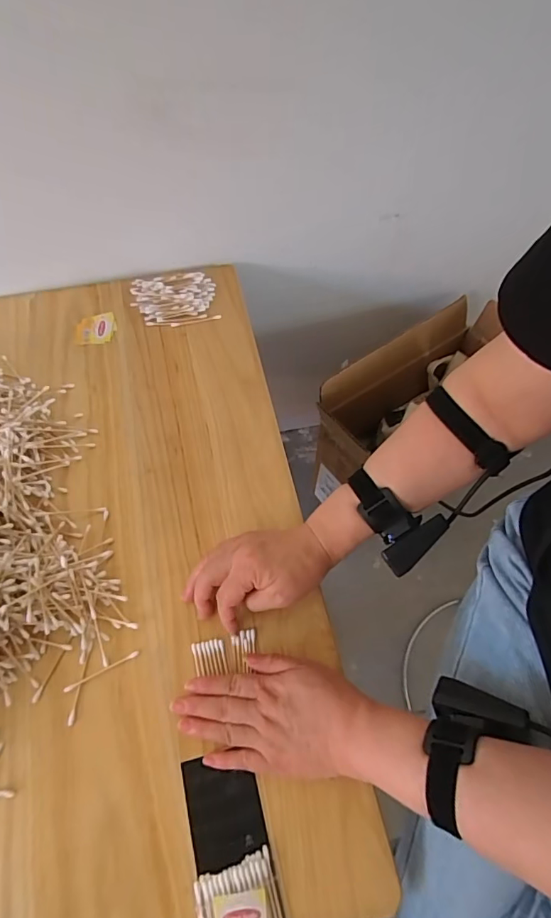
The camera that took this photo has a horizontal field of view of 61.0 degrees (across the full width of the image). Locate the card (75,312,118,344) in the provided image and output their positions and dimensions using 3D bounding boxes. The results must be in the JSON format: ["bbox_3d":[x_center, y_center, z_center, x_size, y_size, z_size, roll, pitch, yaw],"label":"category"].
[{"bbox_3d":[-0.252,-0.184,0.656,0.054,0.007,0.056,-7,59,-4],"label":"card"}]

